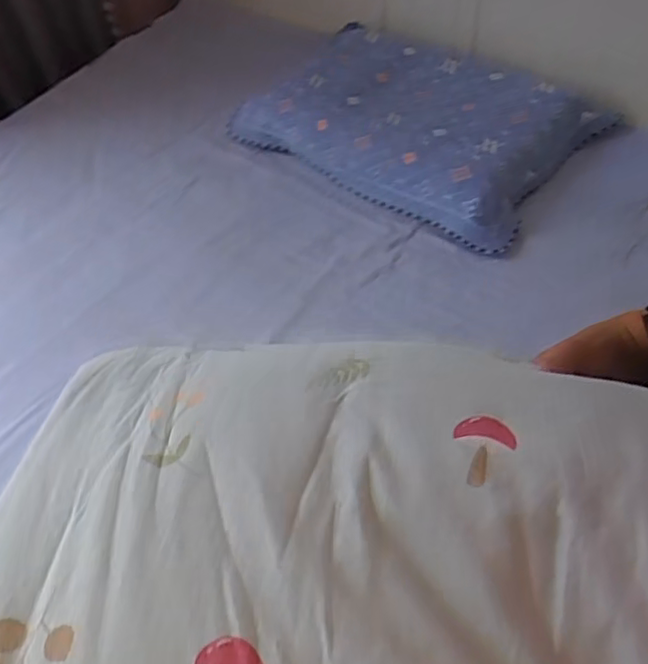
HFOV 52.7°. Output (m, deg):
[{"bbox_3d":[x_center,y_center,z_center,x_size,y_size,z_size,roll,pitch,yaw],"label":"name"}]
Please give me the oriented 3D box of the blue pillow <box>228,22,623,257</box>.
[{"bbox_3d":[0.192,-0.475,1.488,0.760,0.153,0.435,31,59,28],"label":"blue pillow"}]

